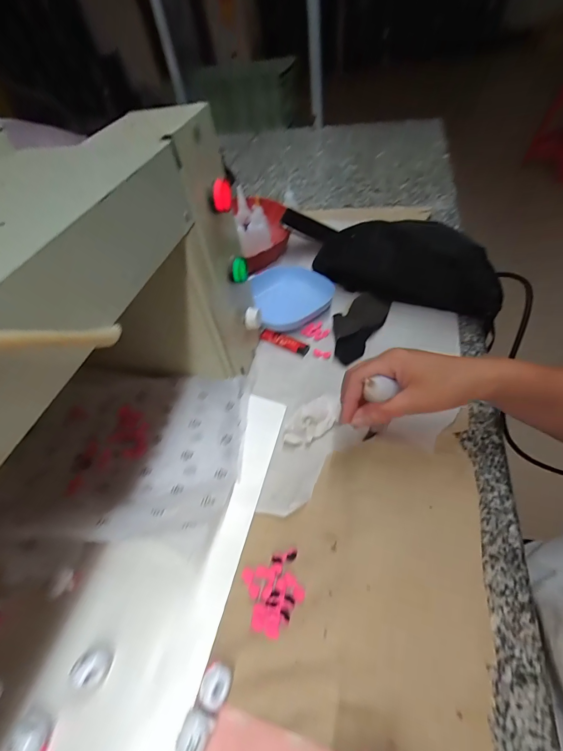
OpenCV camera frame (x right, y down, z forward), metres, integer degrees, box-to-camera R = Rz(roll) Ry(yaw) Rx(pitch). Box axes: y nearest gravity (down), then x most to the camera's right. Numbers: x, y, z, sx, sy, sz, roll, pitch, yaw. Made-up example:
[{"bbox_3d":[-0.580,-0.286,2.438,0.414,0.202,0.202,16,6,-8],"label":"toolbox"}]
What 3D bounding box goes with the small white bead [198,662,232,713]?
[{"bbox_3d":[-0.049,0.231,0.256,0.021,0.013,0.025,9,52,16],"label":"small white bead"}]

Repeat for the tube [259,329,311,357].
[{"bbox_3d":[0.004,-0.050,0.493,0.077,0.013,0.019,23,56,25],"label":"tube"}]

